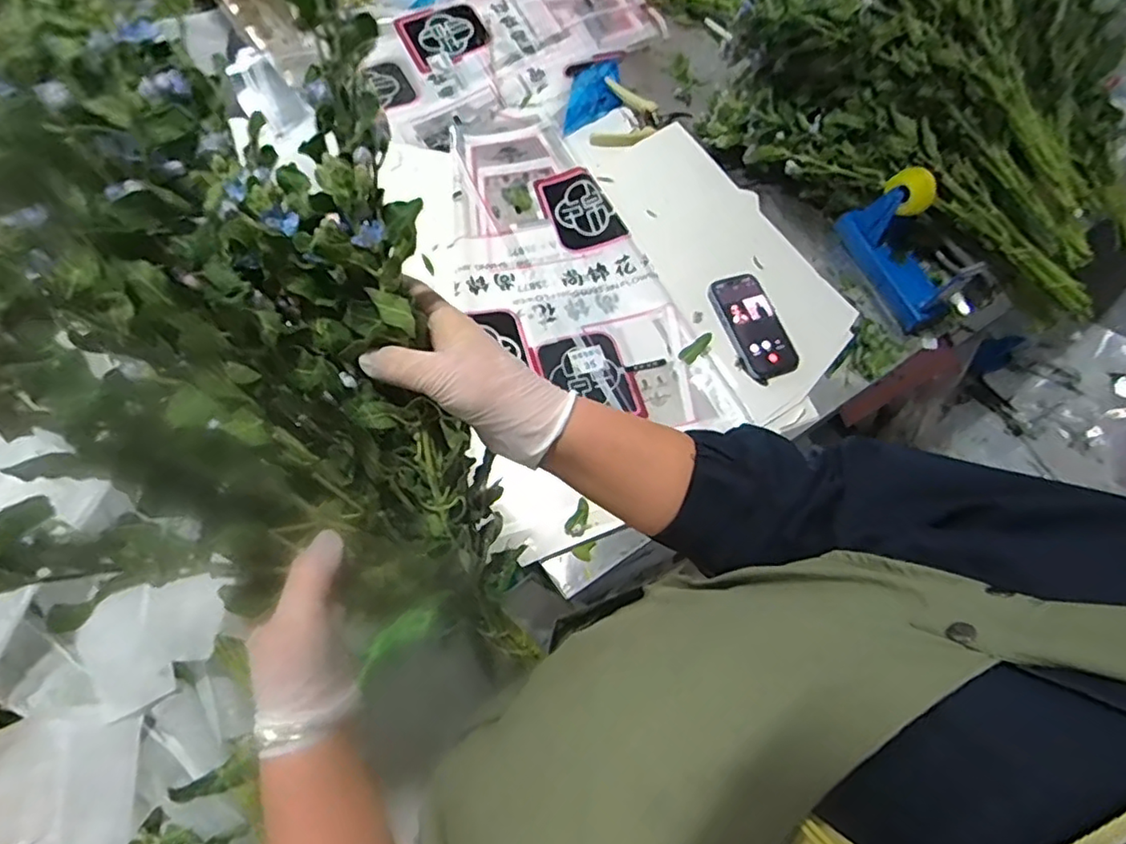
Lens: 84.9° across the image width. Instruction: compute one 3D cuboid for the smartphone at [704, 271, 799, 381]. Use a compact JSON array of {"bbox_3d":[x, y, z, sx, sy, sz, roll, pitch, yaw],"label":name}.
[{"bbox_3d":[0.250,-0.128,0.808,0.073,0.008,0.151,-20,70,-10],"label":"smartphone"}]

